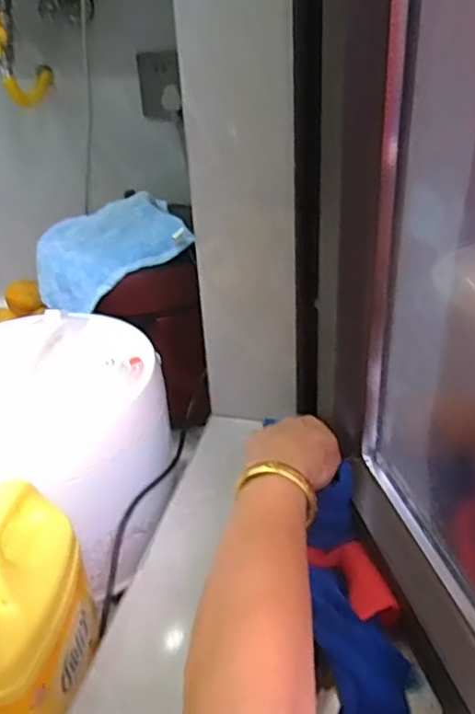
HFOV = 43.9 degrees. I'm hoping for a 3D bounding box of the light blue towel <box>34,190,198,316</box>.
[{"bbox_3d":[-0.173,-0.144,0.788,0.206,0.054,0.206,-29,45,-12],"label":"light blue towel"}]

